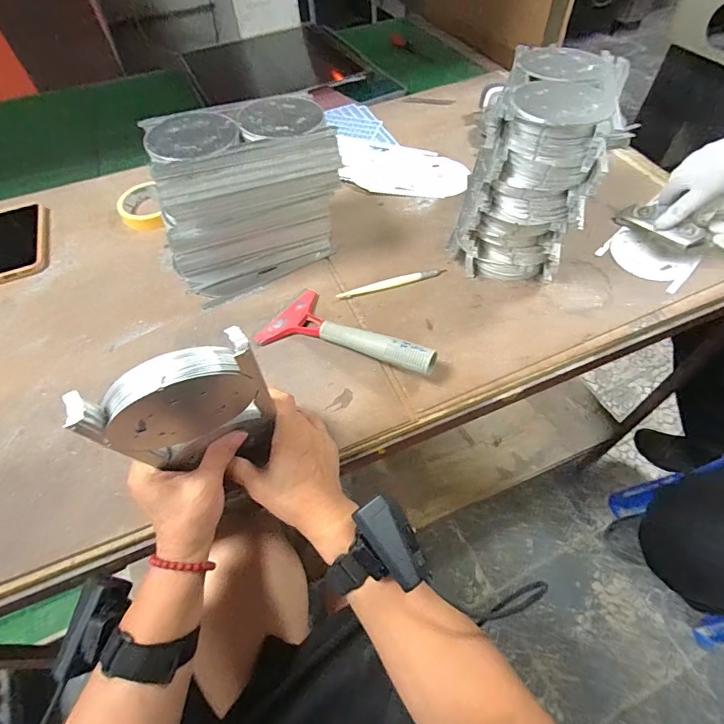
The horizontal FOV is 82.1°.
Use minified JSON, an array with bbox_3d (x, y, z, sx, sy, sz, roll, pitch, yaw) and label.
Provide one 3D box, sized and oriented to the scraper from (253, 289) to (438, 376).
[{"bbox_3d":[-0.013,-0.039,0.483,0.207,0.039,0.091,17,59,16],"label":"scraper"}]

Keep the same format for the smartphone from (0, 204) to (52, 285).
[{"bbox_3d":[-0.509,-0.178,0.616,0.087,0.017,0.164,-22,57,-10],"label":"smartphone"}]

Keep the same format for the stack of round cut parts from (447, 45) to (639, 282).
[{"bbox_3d":[0.206,-0.237,0.507,0.134,0.189,0.203,17,59,16],"label":"stack of round cut parts"}]

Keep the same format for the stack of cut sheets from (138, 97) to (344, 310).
[{"bbox_3d":[-0.143,-0.202,0.517,0.216,0.174,0.116,-23,57,-10],"label":"stack of cut sheets"}]

